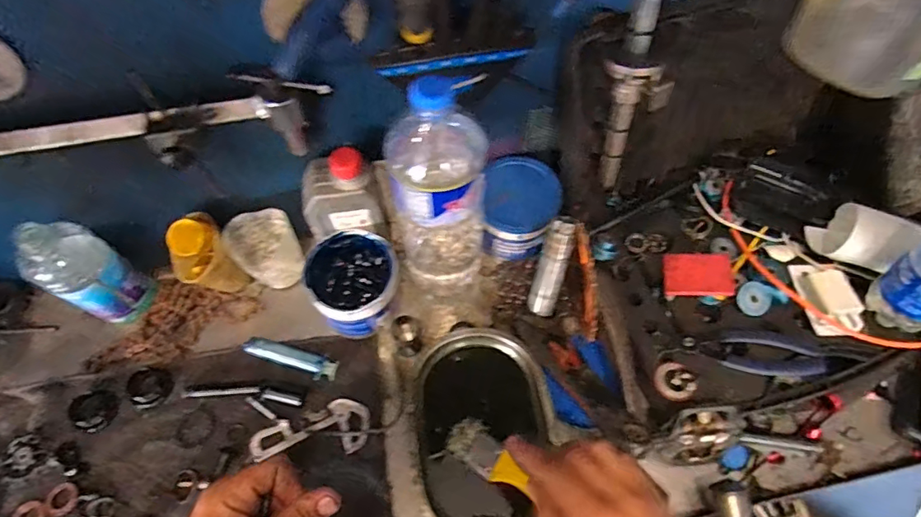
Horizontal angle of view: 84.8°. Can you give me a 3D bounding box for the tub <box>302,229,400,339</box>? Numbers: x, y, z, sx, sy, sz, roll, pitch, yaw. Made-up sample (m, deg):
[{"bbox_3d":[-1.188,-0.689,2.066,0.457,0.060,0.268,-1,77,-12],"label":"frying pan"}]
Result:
[{"bbox_3d":[-0.120,0.030,0.593,0.096,0.085,0.099,-1,62,2],"label":"tub"}]

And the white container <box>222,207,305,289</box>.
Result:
[{"bbox_3d":[-0.232,-0.008,0.614,0.074,0.096,0.059,-31,65,-14],"label":"white container"}]

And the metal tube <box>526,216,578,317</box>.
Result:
[{"bbox_3d":[0.102,0.012,0.563,0.032,0.116,0.024,17,25,11],"label":"metal tube"}]

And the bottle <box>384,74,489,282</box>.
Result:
[{"bbox_3d":[-0.021,-0.058,0.517,0.091,0.290,0.090,-11,62,-4],"label":"bottle"}]

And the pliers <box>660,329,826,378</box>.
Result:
[{"bbox_3d":[0.301,0.097,0.534,0.160,0.013,0.048,4,62,4],"label":"pliers"}]

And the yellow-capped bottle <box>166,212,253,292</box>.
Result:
[{"bbox_3d":[-0.297,0.005,0.599,0.064,0.108,0.066,-1,62,2],"label":"yellow-capped bottle"}]

